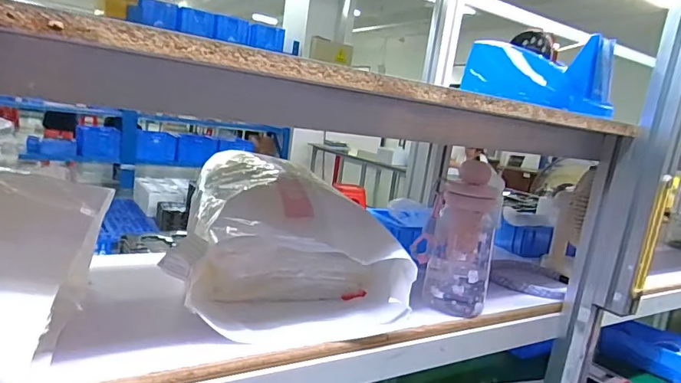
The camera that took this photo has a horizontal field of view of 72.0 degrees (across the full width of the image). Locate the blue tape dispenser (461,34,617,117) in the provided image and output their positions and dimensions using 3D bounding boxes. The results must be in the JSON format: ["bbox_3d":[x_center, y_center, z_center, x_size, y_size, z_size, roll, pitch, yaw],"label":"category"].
[{"bbox_3d":[0.285,-0.170,0.671,0.075,0.091,0.199,1,11,-33],"label":"blue tape dispenser"}]

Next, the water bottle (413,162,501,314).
[{"bbox_3d":[0.149,0.060,0.600,0.092,0.189,0.066,10,10,11],"label":"water bottle"}]

